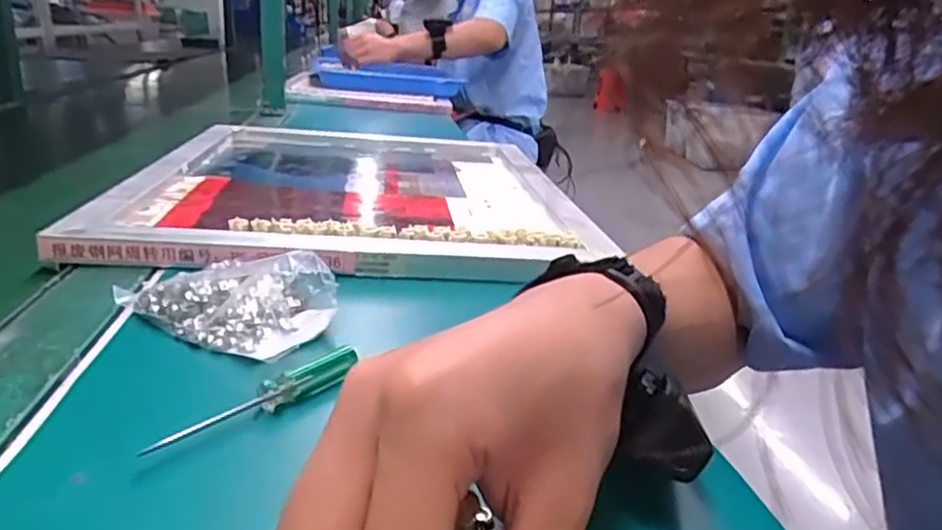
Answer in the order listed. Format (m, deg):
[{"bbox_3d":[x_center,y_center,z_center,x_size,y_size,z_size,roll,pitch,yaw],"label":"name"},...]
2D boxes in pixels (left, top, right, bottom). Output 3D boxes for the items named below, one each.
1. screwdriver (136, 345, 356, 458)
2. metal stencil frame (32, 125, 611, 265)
[{"bbox_3d":[-0.097,0.061,0.318,0.015,0.014,0.112,20,24,36],"label":"screwdriver"},{"bbox_3d":[-0.121,-0.092,0.744,0.412,0.029,0.532,3,19,-10],"label":"metal stencil frame"}]

